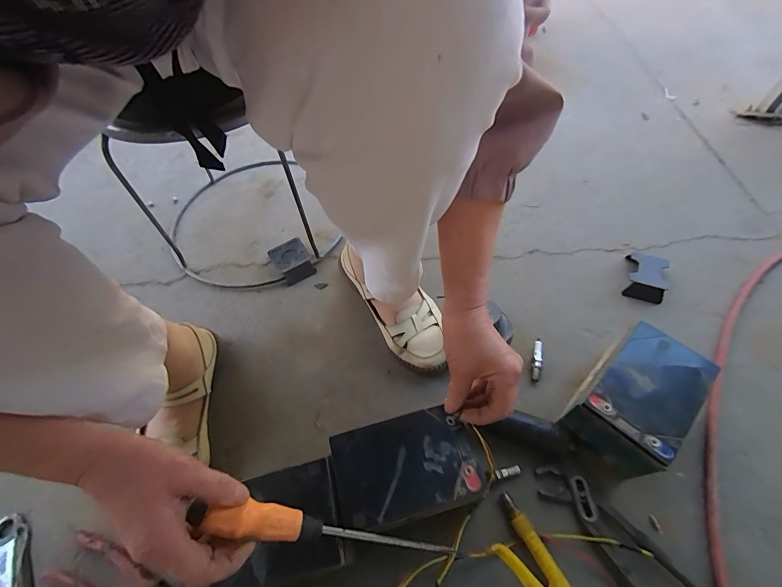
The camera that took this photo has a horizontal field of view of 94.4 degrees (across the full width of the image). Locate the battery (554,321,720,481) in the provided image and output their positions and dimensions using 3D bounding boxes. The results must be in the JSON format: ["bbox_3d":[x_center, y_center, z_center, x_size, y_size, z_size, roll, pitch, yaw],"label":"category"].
[{"bbox_3d":[0.295,0.132,0.452,0.100,0.099,0.159,38,67,23],"label":"battery"}]

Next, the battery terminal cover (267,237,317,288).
[{"bbox_3d":[-0.175,-0.056,0.645,0.060,0.027,0.075,-30,61,-15],"label":"battery terminal cover"}]

